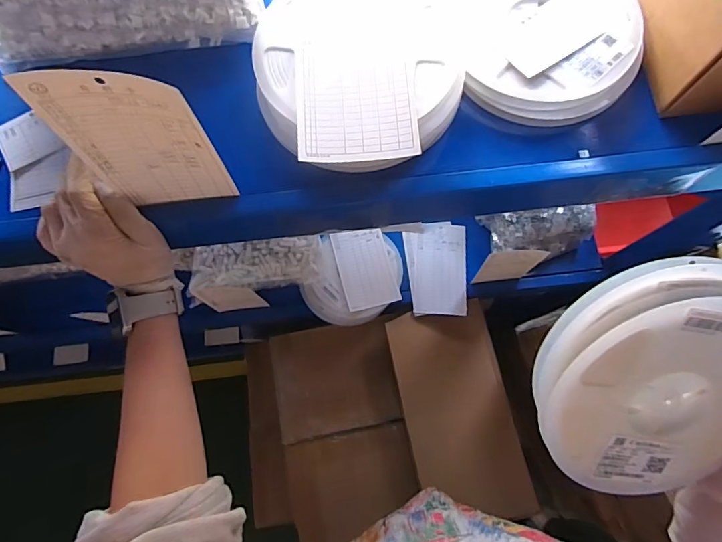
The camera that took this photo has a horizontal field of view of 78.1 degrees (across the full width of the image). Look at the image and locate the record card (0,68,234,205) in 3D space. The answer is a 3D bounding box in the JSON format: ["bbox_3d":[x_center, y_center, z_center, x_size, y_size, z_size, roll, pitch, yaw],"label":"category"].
[{"bbox_3d":[-0.149,-0.085,0.313,0.091,0.141,0.011,-3,74,0],"label":"record card"}]

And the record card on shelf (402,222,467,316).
[{"bbox_3d":[0.140,-0.006,0.812,0.109,0.007,0.172,-1,70,-1],"label":"record card on shelf"}]

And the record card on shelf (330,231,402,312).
[{"bbox_3d":[0.007,-0.008,0.797,0.092,0.006,0.146,-14,70,-4],"label":"record card on shelf"}]

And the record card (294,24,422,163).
[{"bbox_3d":[-0.005,-0.147,0.363,0.094,0.006,0.123,-4,73,0],"label":"record card"}]

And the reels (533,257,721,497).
[{"bbox_3d":[0.210,0.080,0.315,0.162,0.027,0.181,19,110,-9],"label":"reels"}]

